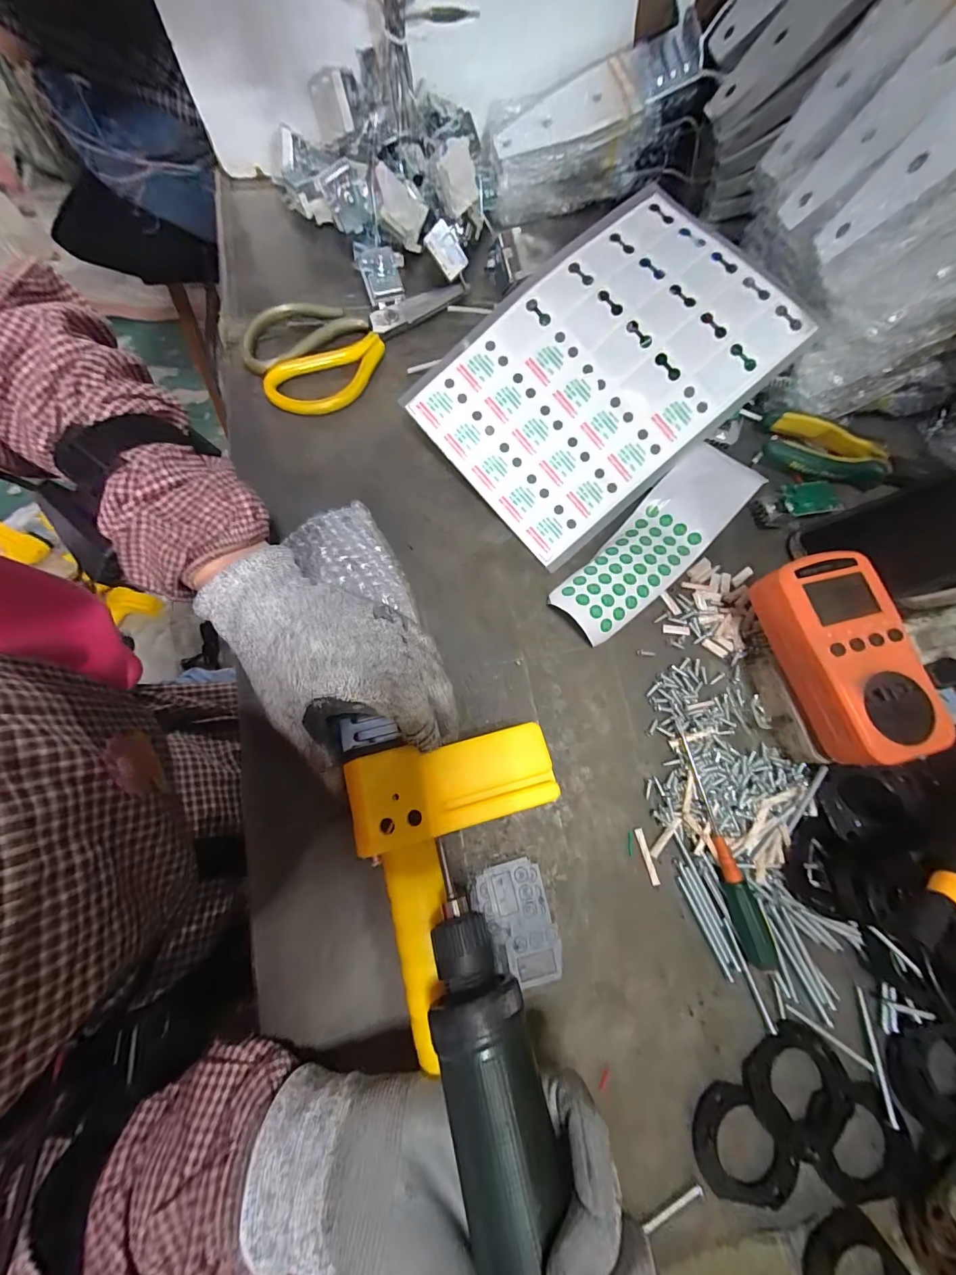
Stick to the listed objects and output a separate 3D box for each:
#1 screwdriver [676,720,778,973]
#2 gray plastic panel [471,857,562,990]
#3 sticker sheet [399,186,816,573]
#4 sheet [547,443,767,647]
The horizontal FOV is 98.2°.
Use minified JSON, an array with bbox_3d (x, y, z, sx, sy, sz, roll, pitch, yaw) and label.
[{"bbox_3d":[0.155,0.131,0.267,0.016,0.016,0.145,-14,77,-5],"label":"screwdriver"},{"bbox_3d":[0.025,0.178,0.257,0.044,0.007,0.069,-16,77,-6],"label":"gray plastic panel"},{"bbox_3d":[0.092,-0.200,0.316,0.249,0.018,0.172,-41,91,6],"label":"sticker sheet"},{"bbox_3d":[0.141,-0.075,0.322,0.059,0.015,0.193,44,79,8],"label":"sheet"}]

